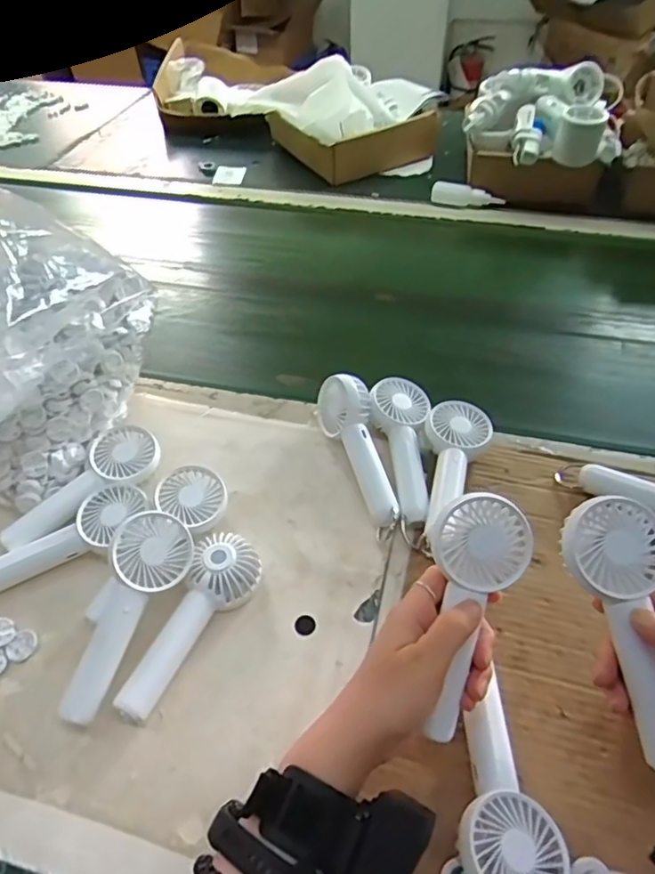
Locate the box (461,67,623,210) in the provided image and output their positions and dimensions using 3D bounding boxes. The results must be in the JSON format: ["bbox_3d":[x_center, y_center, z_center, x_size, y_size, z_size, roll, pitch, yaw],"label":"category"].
[{"bbox_3d":[0.301,-0.422,0.846,0.211,0.146,0.150,8,49,8],"label":"box"}]

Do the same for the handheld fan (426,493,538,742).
[{"bbox_3d":[0.083,0.105,0.356,0.057,0.035,0.141,12,83,11],"label":"handheld fan"}]

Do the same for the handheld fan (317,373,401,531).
[{"bbox_3d":[0.030,0.010,0.520,0.039,0.053,0.148,-14,62,-12],"label":"handheld fan"}]

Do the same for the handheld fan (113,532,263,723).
[{"bbox_3d":[-0.102,0.130,0.424,0.047,0.031,0.139,28,54,23],"label":"handheld fan"}]

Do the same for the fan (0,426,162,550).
[{"bbox_3d":[-0.208,0.044,0.501,0.054,0.031,0.139,36,58,28],"label":"fan"}]

